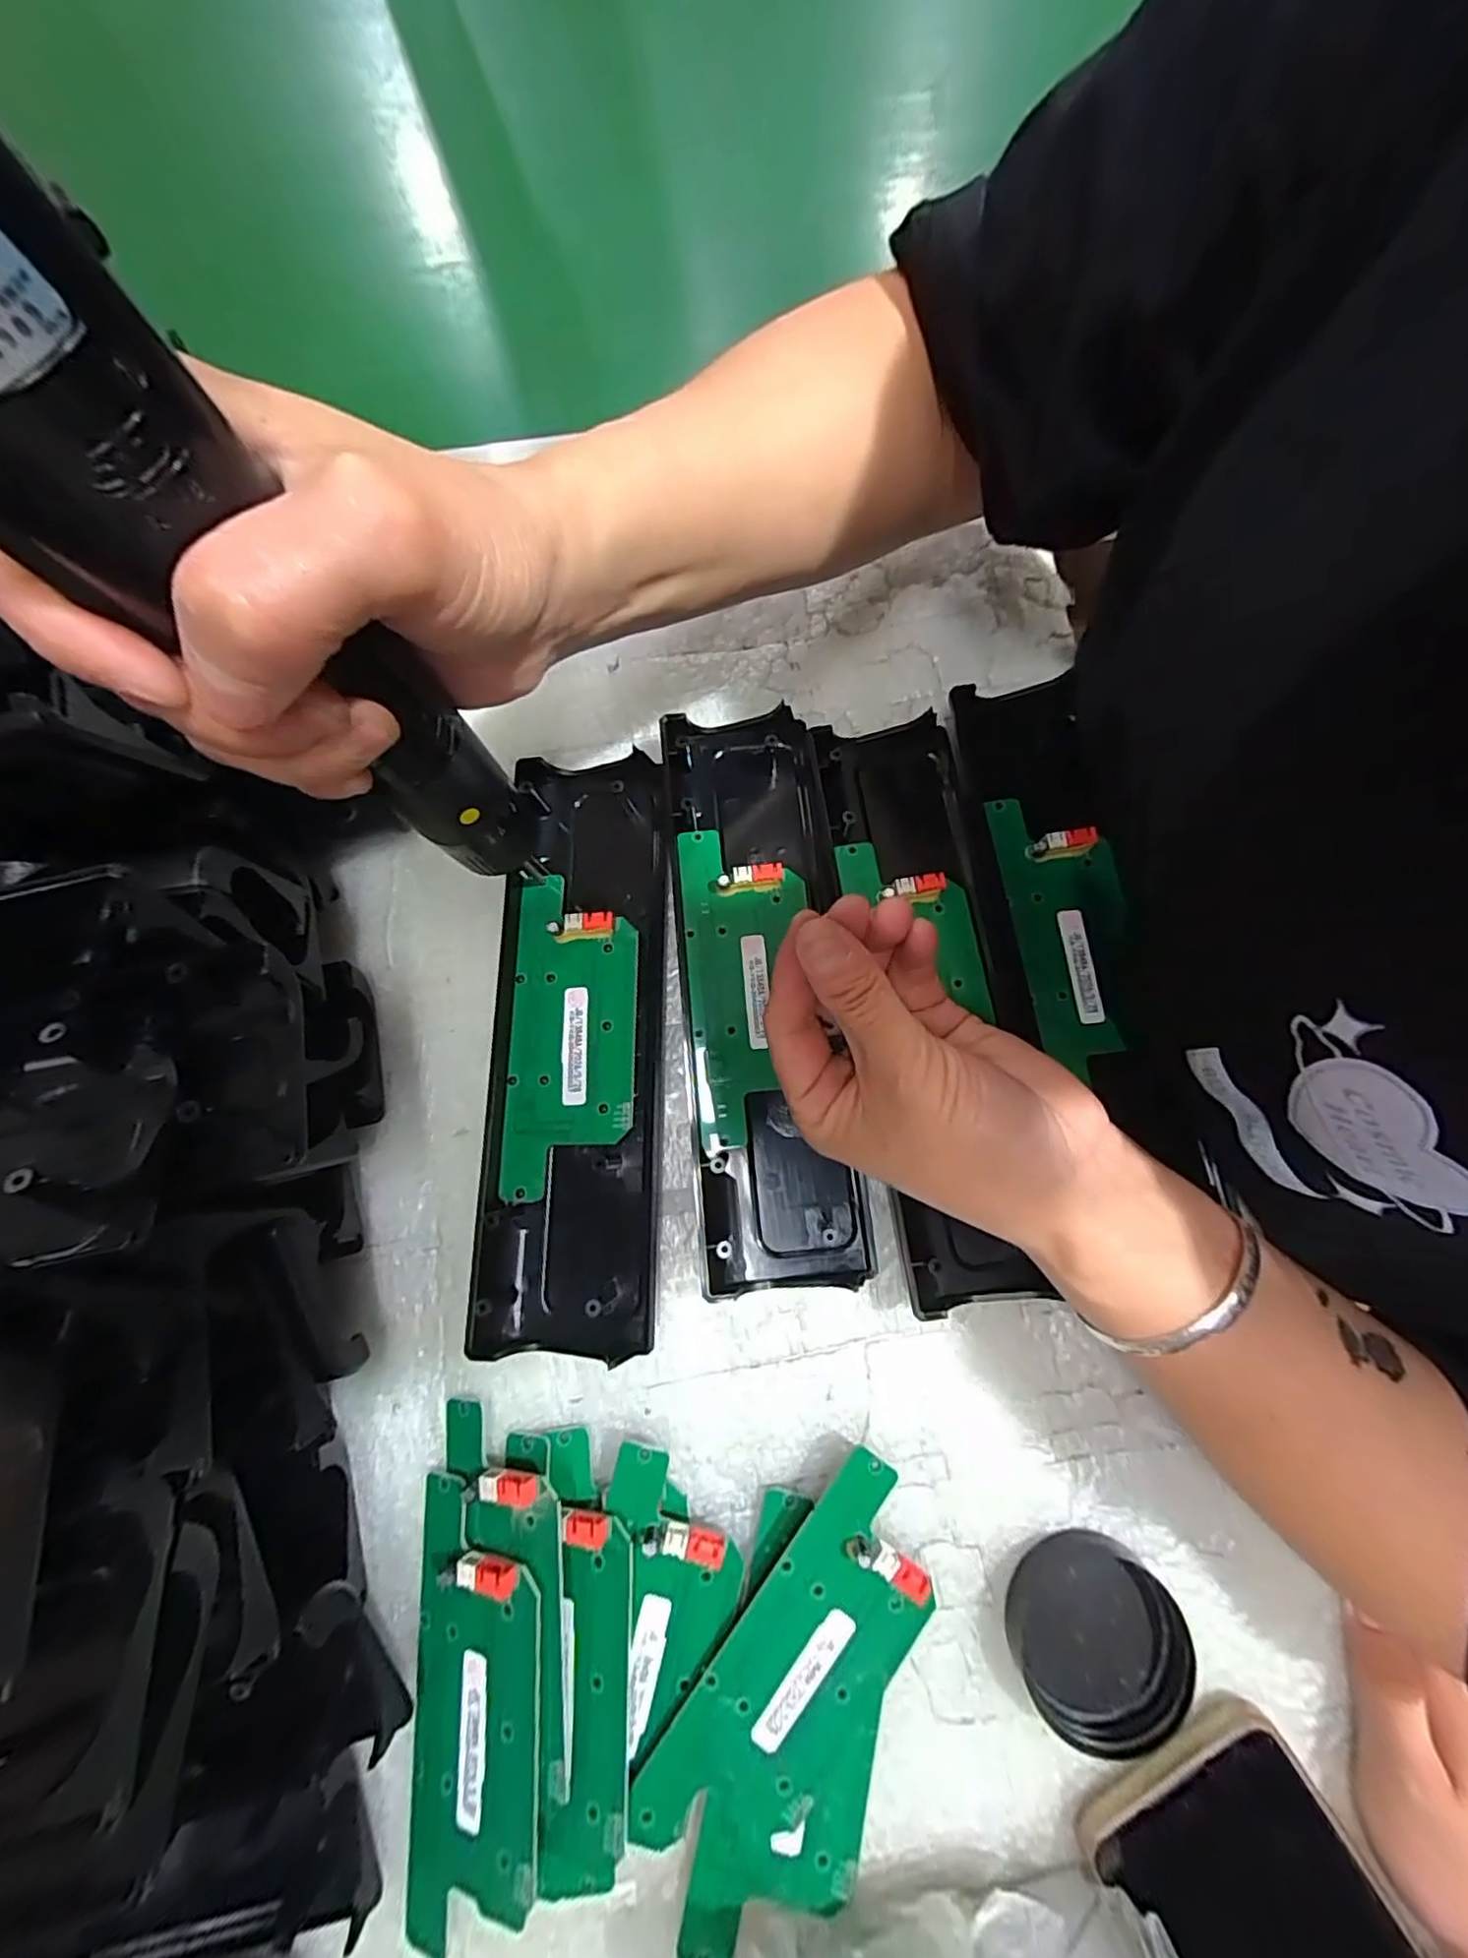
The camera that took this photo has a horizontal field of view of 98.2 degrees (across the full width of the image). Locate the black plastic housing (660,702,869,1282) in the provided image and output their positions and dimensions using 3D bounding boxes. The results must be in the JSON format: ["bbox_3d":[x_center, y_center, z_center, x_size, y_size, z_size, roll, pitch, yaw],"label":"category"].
[{"bbox_3d":[0.011,-0.001,0.275,0.067,0.018,0.244,-5,77,-1],"label":"black plastic housing"}]

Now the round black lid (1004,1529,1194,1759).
[{"bbox_3d":[0.127,0.232,0.223,0.057,0.013,0.056,0,77,0],"label":"round black lid"}]

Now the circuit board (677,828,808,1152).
[{"bbox_3d":[0.007,0.000,0.274,0.051,0.015,0.135,-5,77,-1],"label":"circuit board"}]

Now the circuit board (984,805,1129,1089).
[{"bbox_3d":[0.146,-0.023,0.276,0.048,0.015,0.118,-8,77,-1],"label":"circuit board"}]

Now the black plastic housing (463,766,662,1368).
[{"bbox_3d":[-0.069,0.021,0.272,0.071,0.019,0.246,0,77,0],"label":"black plastic housing"}]

